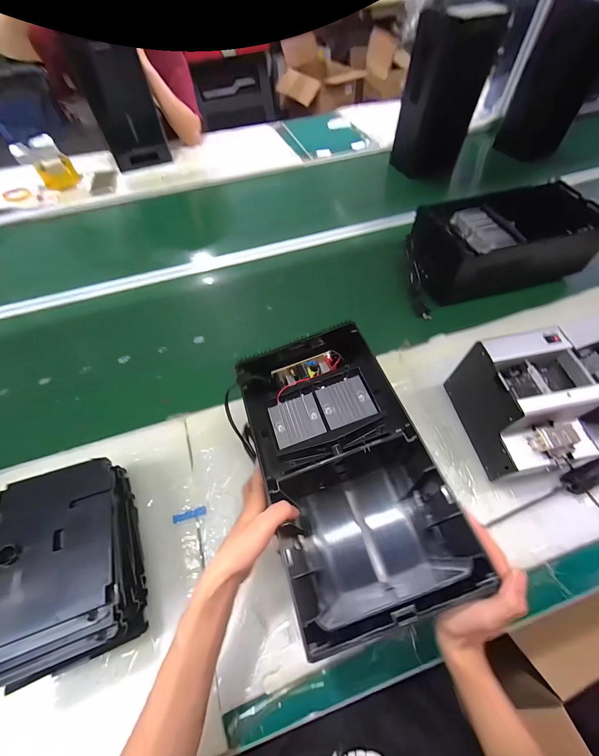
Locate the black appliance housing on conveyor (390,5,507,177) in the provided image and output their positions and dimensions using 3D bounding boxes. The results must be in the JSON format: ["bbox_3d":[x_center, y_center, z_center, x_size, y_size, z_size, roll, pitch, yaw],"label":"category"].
[{"bbox_3d":[0.423,-0.816,0.905,0.186,0.382,0.147,-20,60,-11],"label":"black appliance housing on conveyor"}]

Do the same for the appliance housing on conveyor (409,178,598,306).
[{"bbox_3d":[0.453,-0.304,0.671,0.381,0.114,0.189,-13,60,-6],"label":"appliance housing on conveyor"}]

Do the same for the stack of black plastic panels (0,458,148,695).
[{"bbox_3d":[-0.276,0.223,0.388,0.130,0.129,0.215,-16,59,-8],"label":"stack of black plastic panels"}]

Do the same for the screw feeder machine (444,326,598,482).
[{"bbox_3d":[0.342,0.041,0.468,0.127,0.145,0.183,-11,60,-5],"label":"screw feeder machine"}]

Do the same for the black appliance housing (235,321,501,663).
[{"bbox_3d":[0.055,0.104,0.424,0.203,0.135,0.335,-18,63,-7],"label":"black appliance housing"}]

